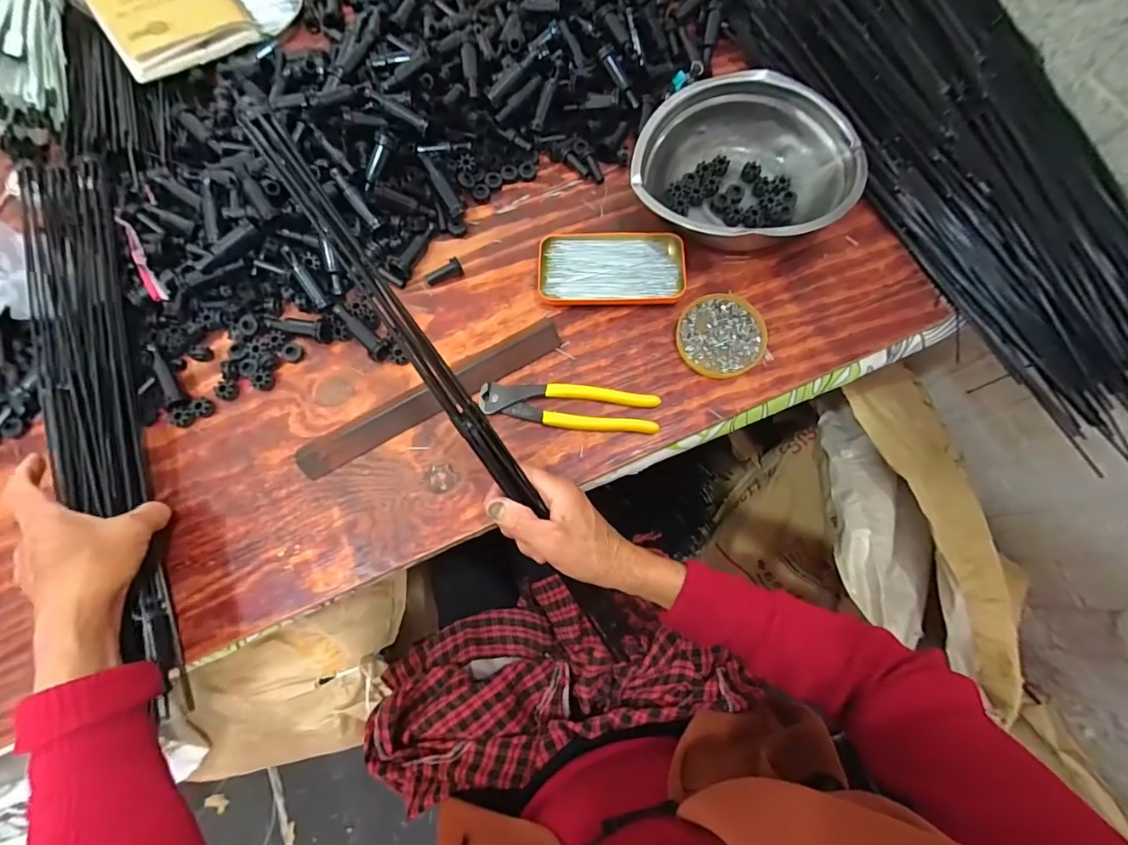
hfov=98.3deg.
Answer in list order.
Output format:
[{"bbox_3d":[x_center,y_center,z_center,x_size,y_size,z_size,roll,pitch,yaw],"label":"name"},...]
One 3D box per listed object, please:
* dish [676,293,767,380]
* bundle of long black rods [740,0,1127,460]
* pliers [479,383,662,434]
[{"bbox_3d":[0.151,-0.085,0.470,0.081,0.012,0.083,-1,72,2],"label":"dish"},{"bbox_3d":[0.423,-0.258,0.483,0.234,0.064,0.692,-22,73,-5],"label":"bundle of long black rods"},{"bbox_3d":[0.005,-0.015,0.452,0.161,0.015,0.039,6,73,4],"label":"pliers"}]

